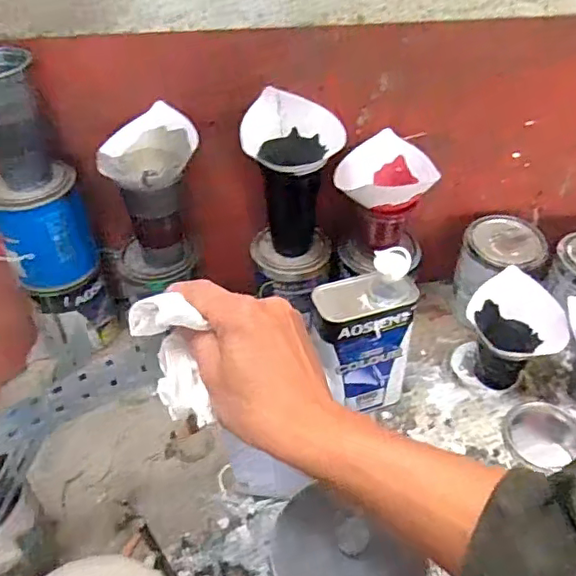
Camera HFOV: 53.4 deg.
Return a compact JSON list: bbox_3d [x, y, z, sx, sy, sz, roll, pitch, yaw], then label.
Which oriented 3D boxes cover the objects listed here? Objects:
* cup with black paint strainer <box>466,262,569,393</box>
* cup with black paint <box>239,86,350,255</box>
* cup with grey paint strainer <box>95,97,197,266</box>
[{"bbox_3d":[0.288,0.058,0.738,0.118,0.128,0.094,15,48,16],"label":"cup with black paint strainer"},{"bbox_3d":[0.008,-0.131,0.717,0.118,0.188,0.085,-3,46,-2],"label":"cup with black paint"},{"bbox_3d":[-0.156,-0.107,0.700,0.107,0.183,0.098,-1,46,1],"label":"cup with grey paint strainer"}]

